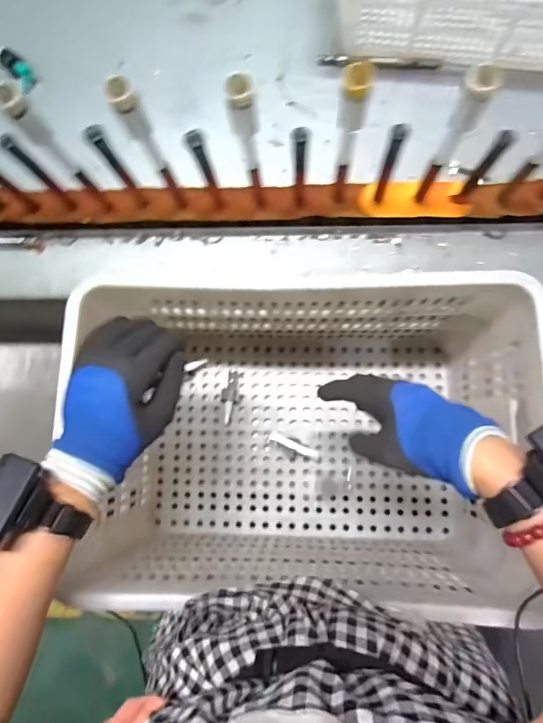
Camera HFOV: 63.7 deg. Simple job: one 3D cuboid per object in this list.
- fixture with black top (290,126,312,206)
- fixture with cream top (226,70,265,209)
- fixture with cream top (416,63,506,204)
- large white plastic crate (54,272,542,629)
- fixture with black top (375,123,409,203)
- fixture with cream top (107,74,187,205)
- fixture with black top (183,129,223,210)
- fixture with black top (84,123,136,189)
[{"bbox_3d":[0.034,-0.224,0.512,0.019,0.137,0.015,2,83,3],"label":"fixture with black top"},{"bbox_3d":[-0.022,-0.222,0.475,0.026,0.212,0.023,-13,82,1],"label":"fixture with cream top"},{"bbox_3d":[0.185,-0.218,0.461,0.036,0.209,0.030,21,84,5],"label":"fixture with cream top"},{"bbox_3d":[0.036,0.096,0.597,0.516,0.285,0.339,1,82,3],"label":"large white plastic crate"},{"bbox_3d":[0.132,-0.221,0.498,0.013,0.130,0.013,17,84,5],"label":"fixture with black top"},{"bbox_3d":[-0.129,-0.227,0.480,0.023,0.203,0.021,0,83,3],"label":"fixture with cream top"},{"bbox_3d":[-0.076,-0.224,0.517,0.020,0.138,0.018,-23,82,0],"label":"fixture with black top"},{"bbox_3d":[-0.181,-0.231,0.506,0.019,0.126,0.026,-33,82,-1],"label":"fixture with black top"}]

